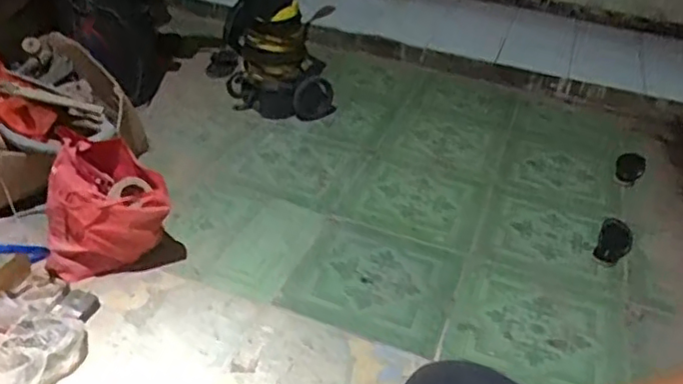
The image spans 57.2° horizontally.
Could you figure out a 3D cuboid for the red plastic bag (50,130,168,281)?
[{"bbox_3d":[-0.543,0.034,1.470,0.272,0.286,0.185,-1,35,-11],"label":"red plastic bag"}]

